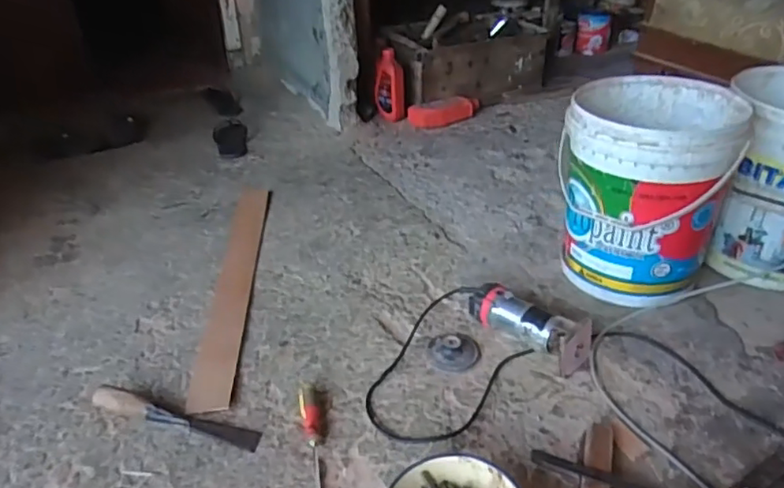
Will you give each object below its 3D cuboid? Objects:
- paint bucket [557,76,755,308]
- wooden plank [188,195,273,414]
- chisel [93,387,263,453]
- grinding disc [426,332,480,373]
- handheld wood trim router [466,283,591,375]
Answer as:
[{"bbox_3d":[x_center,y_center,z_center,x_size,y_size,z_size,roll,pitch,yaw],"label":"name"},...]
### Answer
[{"bbox_3d":[0.488,-0.100,1.169,0.304,0.364,0.296,15,37,23],"label":"paint bucket"},{"bbox_3d":[-0.334,0.067,1.274,0.080,0.012,0.731,-4,34,-3],"label":"wooden plank"},{"bbox_3d":[-0.345,0.274,0.941,0.282,0.050,0.039,6,35,12],"label":"chisel"},{"bbox_3d":[0.111,0.190,1.059,0.093,0.026,0.080,1,34,5],"label":"grinding disc"},{"bbox_3d":[0.240,0.149,1.070,0.235,0.078,0.078,23,41,33],"label":"handheld wood trim router"}]

